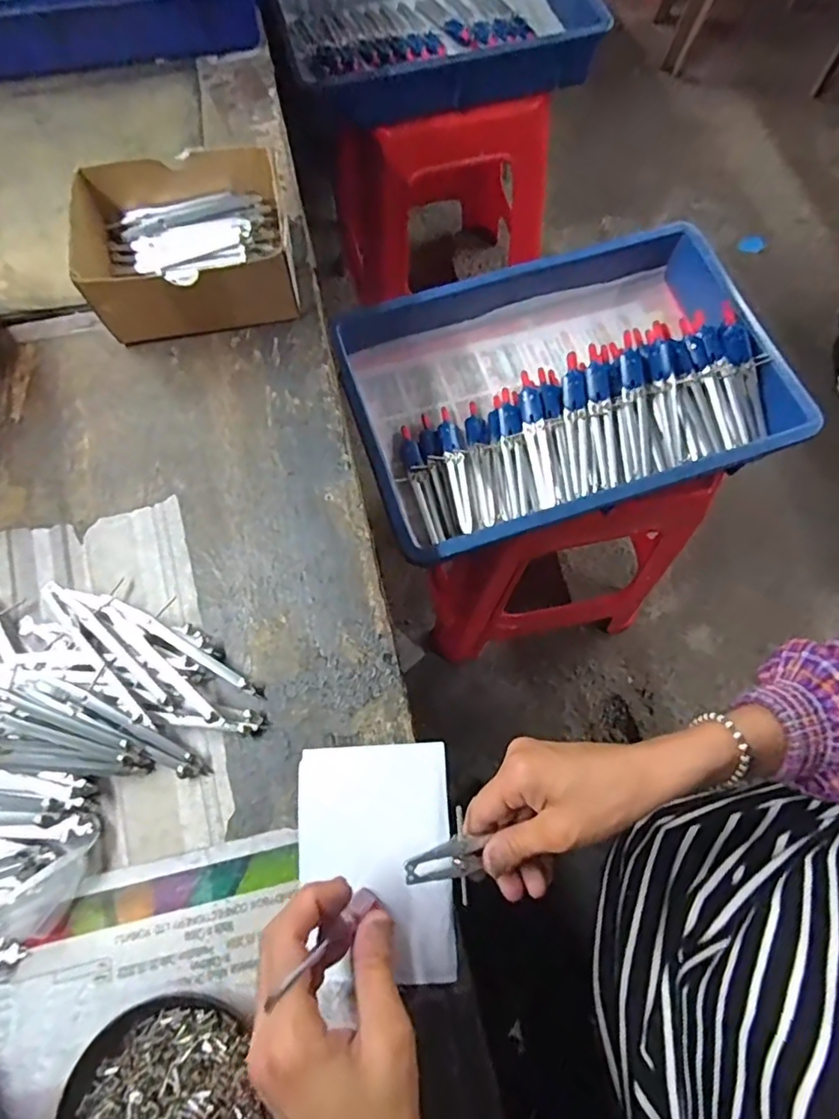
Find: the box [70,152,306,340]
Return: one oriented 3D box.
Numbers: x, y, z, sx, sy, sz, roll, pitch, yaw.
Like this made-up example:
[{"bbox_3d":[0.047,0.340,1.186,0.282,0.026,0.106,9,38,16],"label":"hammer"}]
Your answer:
[{"bbox_3d":[-0.192,-0.261,0.491,0.160,0.073,0.136,-10,70,-3],"label":"box"}]

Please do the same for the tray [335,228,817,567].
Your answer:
[{"bbox_3d":[0.150,-0.176,0.621,0.424,0.079,0.291,-16,71,-6],"label":"tray"}]

